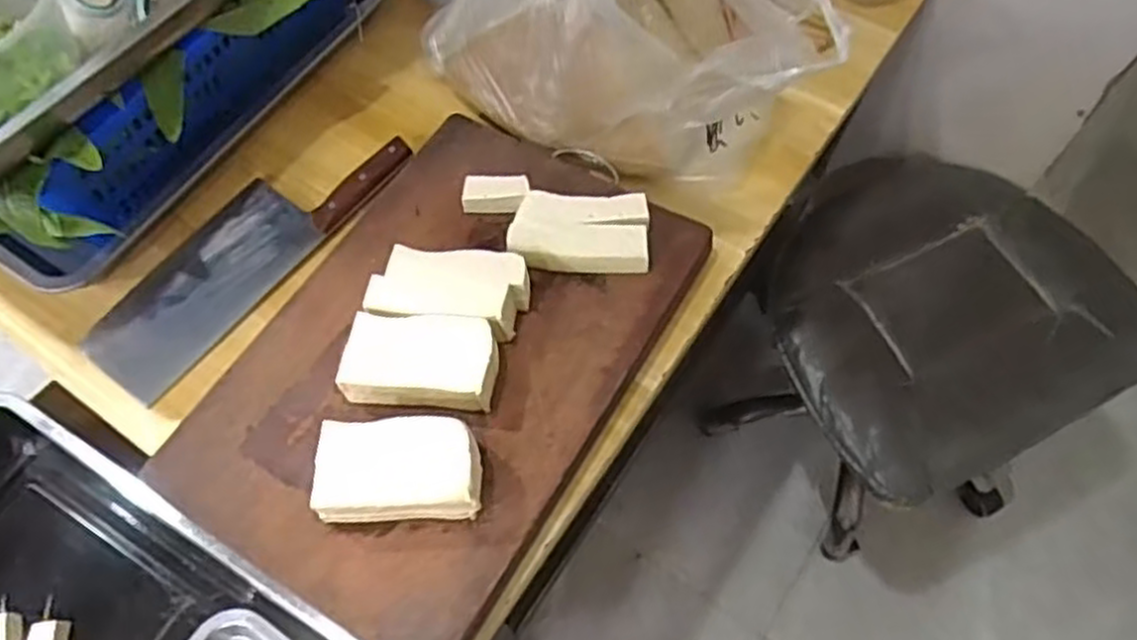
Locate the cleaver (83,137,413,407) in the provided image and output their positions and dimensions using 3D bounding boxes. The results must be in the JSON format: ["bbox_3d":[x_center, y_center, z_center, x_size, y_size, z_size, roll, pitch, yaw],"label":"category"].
[{"bbox_3d":[-0.309,-0.074,0.759,0.107,0.022,0.336,36,69,18],"label":"cleaver"}]

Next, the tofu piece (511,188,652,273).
[{"bbox_3d":[0.010,-0.081,0.697,0.121,0.027,0.069,1,63,2],"label":"tofu piece"}]

